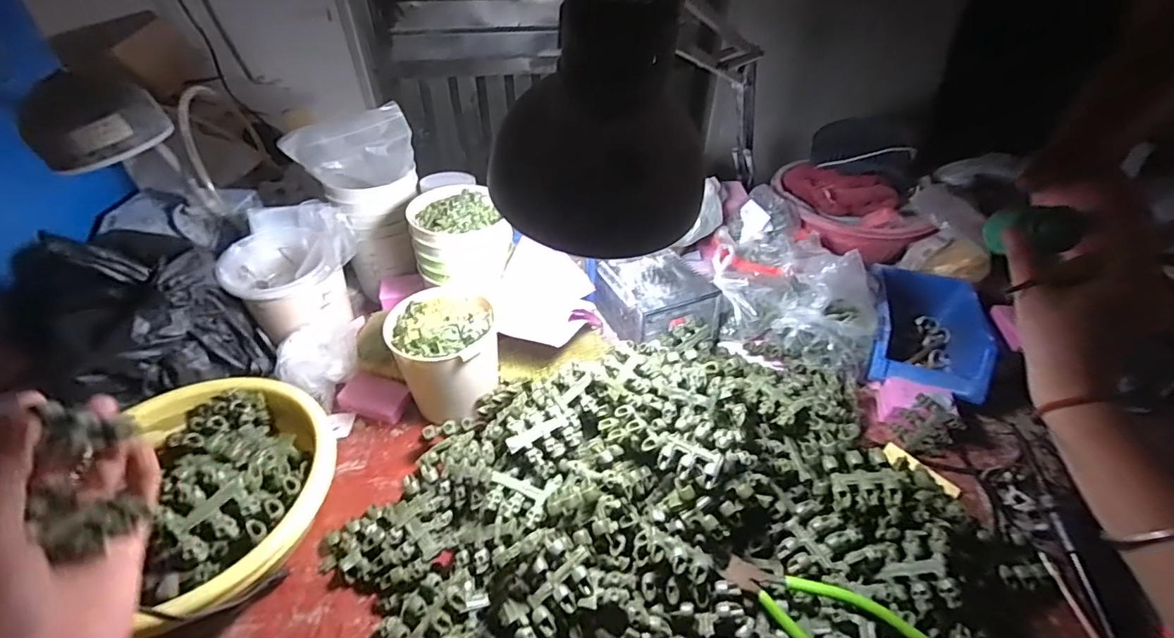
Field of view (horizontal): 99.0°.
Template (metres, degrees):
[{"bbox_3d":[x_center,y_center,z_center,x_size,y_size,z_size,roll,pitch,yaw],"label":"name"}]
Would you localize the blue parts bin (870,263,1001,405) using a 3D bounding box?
[{"bbox_3d":[0.427,0.018,0.641,0.131,0.070,0.182,17,45,18],"label":"blue parts bin"}]

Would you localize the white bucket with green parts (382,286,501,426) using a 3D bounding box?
[{"bbox_3d":[-0.154,0.037,0.560,0.114,0.104,0.114,0,42,0],"label":"white bucket with green parts"}]

